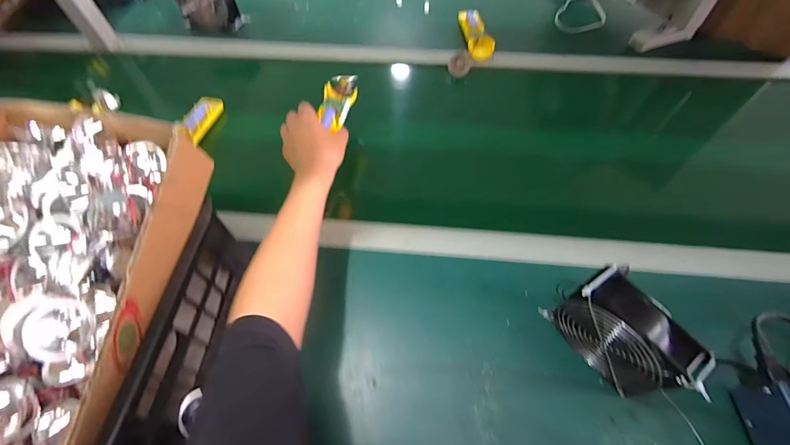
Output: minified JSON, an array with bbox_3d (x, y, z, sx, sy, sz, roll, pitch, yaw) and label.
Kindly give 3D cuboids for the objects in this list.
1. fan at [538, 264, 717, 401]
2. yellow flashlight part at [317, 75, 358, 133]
[{"bbox_3d":[0.248,0.125,0.400,0.049,0.121,0.136,-32,64,-17],"label":"fan"},{"bbox_3d":[-0.091,-0.199,0.580,0.049,0.024,0.130,3,49,3],"label":"yellow flashlight part"}]

